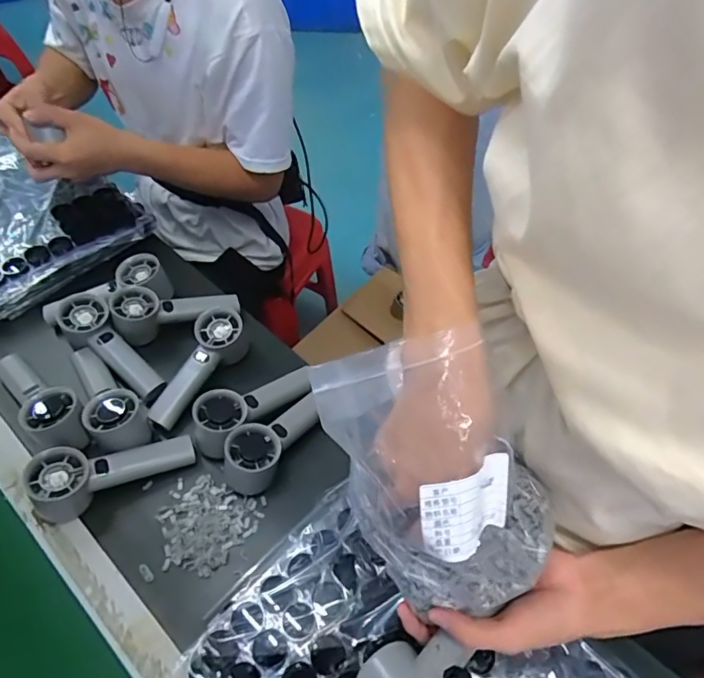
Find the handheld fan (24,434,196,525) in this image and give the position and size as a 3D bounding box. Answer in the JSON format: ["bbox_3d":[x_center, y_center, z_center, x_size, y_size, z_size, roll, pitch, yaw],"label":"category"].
[{"bbox_3d":[-0.253,0.138,0.544,0.160,0.056,0.058,-12,57,-27],"label":"handheld fan"}]

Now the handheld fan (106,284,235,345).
[{"bbox_3d":[-0.242,-0.040,0.671,0.135,0.045,0.056,-11,58,-25],"label":"handheld fan"}]

